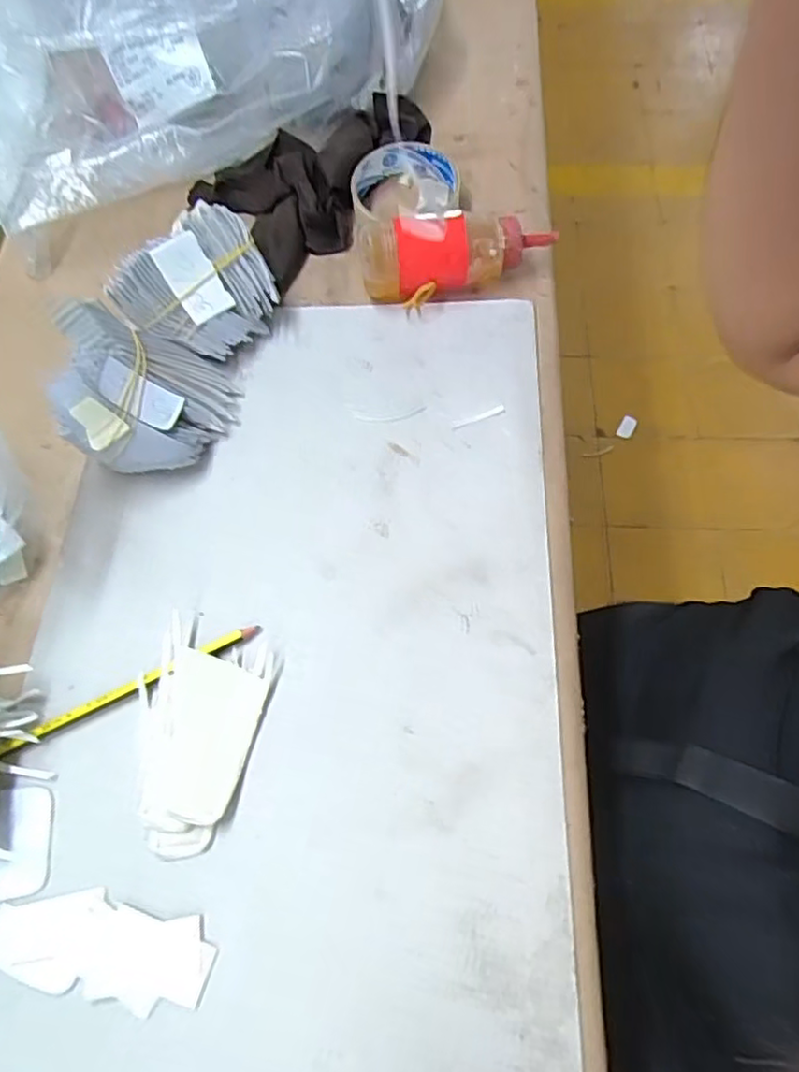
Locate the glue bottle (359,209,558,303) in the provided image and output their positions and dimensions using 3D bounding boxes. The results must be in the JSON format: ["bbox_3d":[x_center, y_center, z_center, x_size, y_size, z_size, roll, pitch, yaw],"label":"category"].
[{"bbox_3d":[0.041,-0.197,0.465,0.138,0.047,0.044,-10,65,-2],"label":"glue bottle"}]

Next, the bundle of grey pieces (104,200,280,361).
[{"bbox_3d":[-0.134,-0.170,0.457,0.101,0.031,0.085,-46,112,-7],"label":"bundle of grey pieces"}]

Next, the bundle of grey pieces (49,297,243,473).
[{"bbox_3d":[-0.160,-0.094,0.422,0.091,0.071,0.101,-7,65,-1],"label":"bundle of grey pieces"}]

